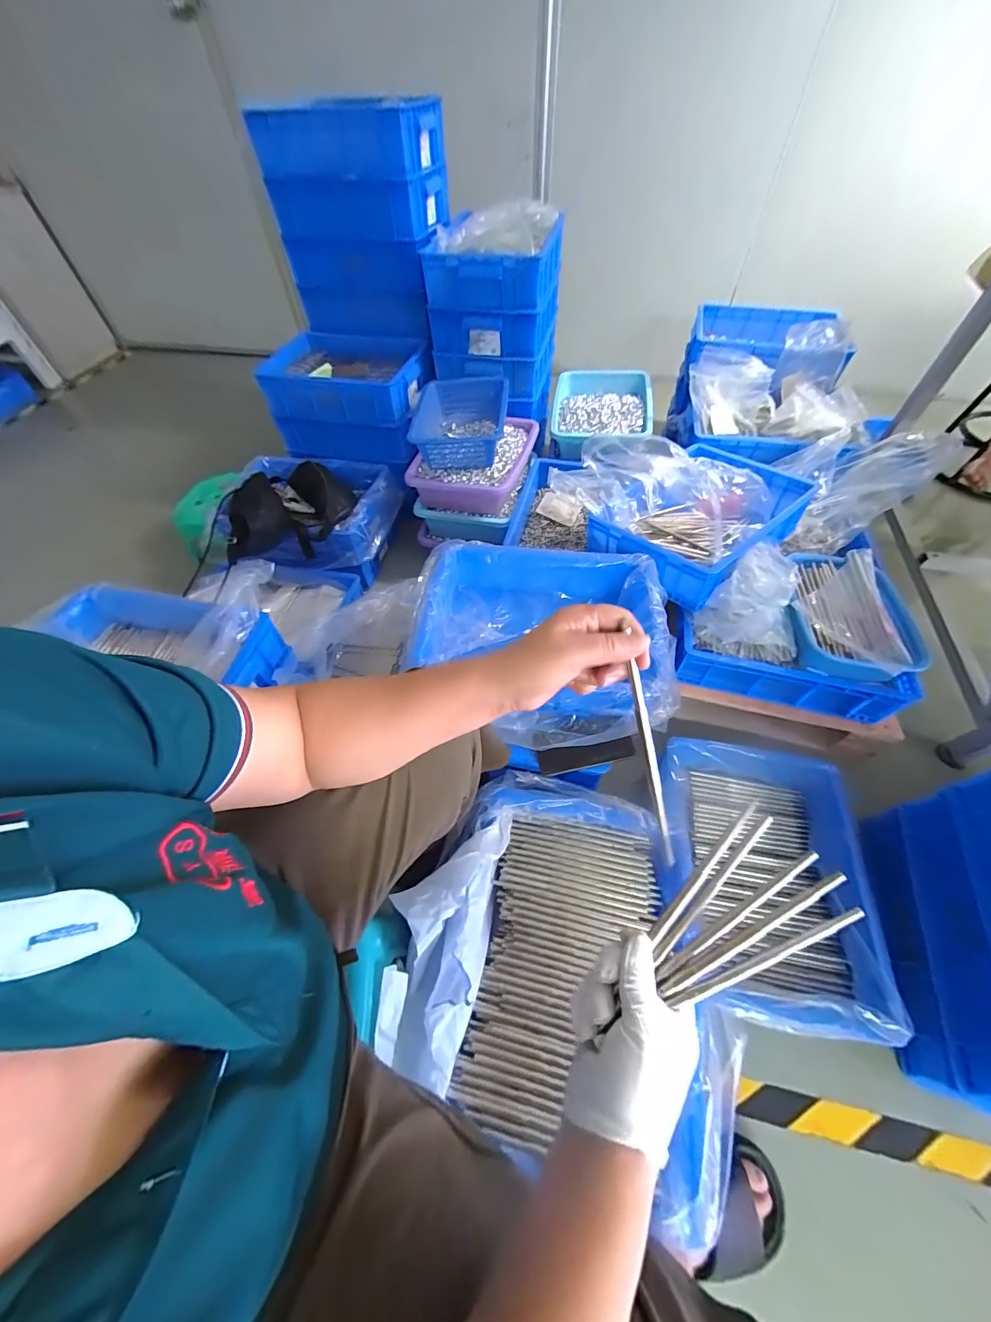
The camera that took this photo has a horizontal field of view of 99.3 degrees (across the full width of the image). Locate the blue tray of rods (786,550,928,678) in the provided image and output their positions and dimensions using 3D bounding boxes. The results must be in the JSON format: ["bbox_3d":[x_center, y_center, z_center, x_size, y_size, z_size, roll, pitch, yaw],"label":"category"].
[{"bbox_3d":[0.677,-0.102,0.810,0.214,0.075,0.299,9,56,7],"label":"blue tray of rods"}]

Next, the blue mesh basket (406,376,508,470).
[{"bbox_3d":[-0.100,-0.634,1.108,0.258,0.110,0.280,0,55,1],"label":"blue mesh basket"}]

